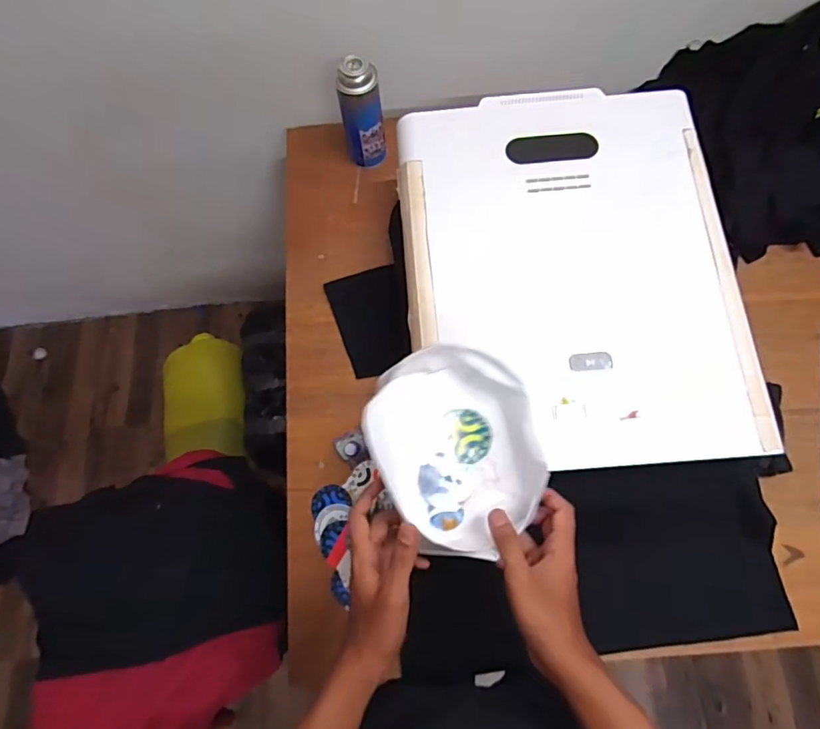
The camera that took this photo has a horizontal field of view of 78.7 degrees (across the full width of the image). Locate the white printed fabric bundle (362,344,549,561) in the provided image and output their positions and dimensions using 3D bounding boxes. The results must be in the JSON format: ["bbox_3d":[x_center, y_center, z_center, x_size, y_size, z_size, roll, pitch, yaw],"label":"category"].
[{"bbox_3d":[0.047,0.084,0.498,0.159,0.074,0.190,-24,74,-5],"label":"white printed fabric bundle"}]

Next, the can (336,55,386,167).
[{"bbox_3d":[-0.074,-0.397,0.804,0.065,0.172,0.059,-10,74,-1],"label":"can"}]

